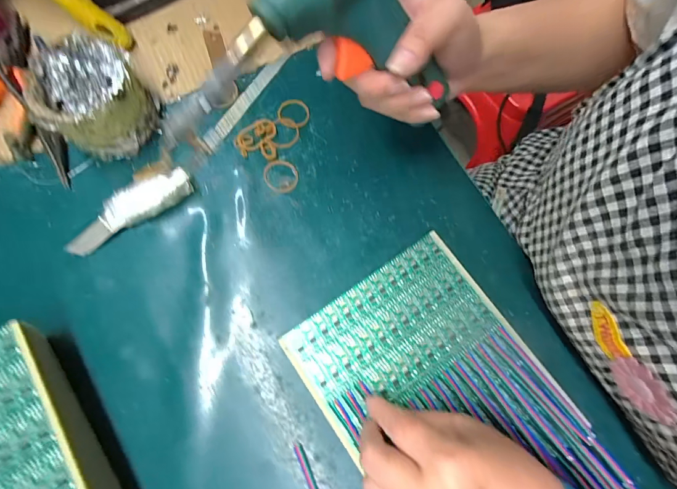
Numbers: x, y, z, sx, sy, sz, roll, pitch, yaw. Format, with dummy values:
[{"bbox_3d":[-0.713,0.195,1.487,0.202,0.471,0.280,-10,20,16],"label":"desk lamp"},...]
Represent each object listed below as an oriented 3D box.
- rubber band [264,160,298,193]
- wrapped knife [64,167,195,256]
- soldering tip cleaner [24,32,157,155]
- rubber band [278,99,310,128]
[{"bbox_3d":[-0.054,-0.065,0.334,0.032,0.004,0.034,0,73,-1],"label":"rubber band"},{"bbox_3d":[-0.187,-0.032,0.313,0.116,0.019,0.033,-29,76,-10],"label":"wrapped knife"},{"bbox_3d":[-0.219,-0.132,0.308,0.082,0.076,0.082,1,74,-2],"label":"soldering tip cleaner"},{"bbox_3d":[-0.044,-0.131,0.352,0.030,0.004,0.030,0,73,-1],"label":"rubber band"}]

